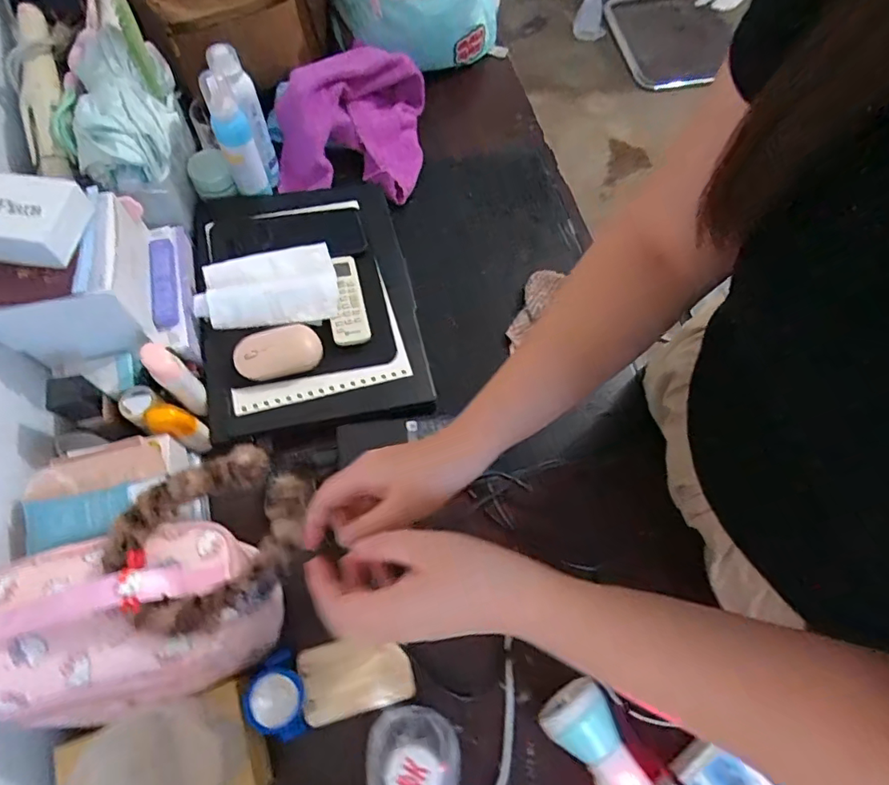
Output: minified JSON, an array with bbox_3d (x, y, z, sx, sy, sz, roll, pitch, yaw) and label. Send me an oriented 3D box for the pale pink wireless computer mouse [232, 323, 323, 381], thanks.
[{"bbox_3d":[-0.199,-0.050,0.627,0.097,0.033,0.058,-17,68,-7],"label":"pale pink wireless computer mouse"}]

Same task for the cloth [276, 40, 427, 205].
[{"bbox_3d":[-0.138,-0.419,0.780,0.207,0.072,0.232,1,67,1],"label":"cloth"}]

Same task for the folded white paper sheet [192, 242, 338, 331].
[{"bbox_3d":[-0.224,-0.130,0.656,0.171,0.032,0.109,-12,68,-5],"label":"folded white paper sheet"}]

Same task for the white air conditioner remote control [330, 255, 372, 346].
[{"bbox_3d":[-0.125,-0.115,0.662,0.044,0.020,0.125,-13,68,-5],"label":"white air conditioner remote control"}]

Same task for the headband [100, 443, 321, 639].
[{"bbox_3d":[-0.201,0.123,0.457,0.152,0.042,0.152,7,45,-7],"label":"headband"}]

